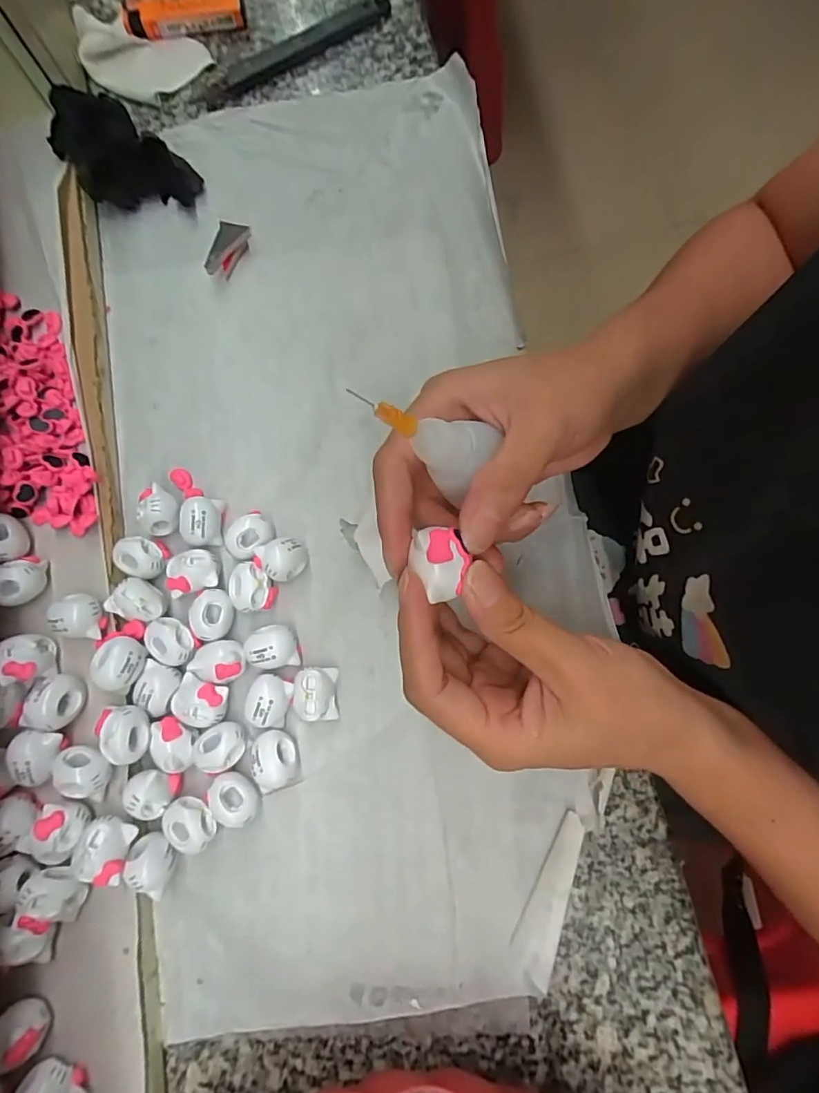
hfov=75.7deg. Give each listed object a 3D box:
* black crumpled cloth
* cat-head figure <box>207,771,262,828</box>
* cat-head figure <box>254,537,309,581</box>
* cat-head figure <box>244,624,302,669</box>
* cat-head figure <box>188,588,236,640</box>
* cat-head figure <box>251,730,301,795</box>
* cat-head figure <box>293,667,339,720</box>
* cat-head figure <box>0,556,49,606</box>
[{"bbox_3d":[-0.175,-0.233,0.315,0.084,0.030,0.054,40,82,9],"label":"black crumpled cloth"},{"bbox_3d":[-0.081,0.117,0.246,0.025,0.016,0.018,32,81,8],"label":"cat-head figure"},{"bbox_3d":[-0.065,0.006,0.267,0.023,0.022,0.022,0,78,2],"label":"cat-head figure"},{"bbox_3d":[-0.066,0.050,0.261,0.025,0.019,0.021,5,78,3],"label":"cat-head figure"},{"bbox_3d":[-0.099,0.034,0.264,0.021,0.015,0.024,5,78,3],"label":"cat-head figure"},{"bbox_3d":[-0.063,0.100,0.249,0.019,0.018,0.024,-15,78,-1],"label":"cat-head figure"},{"bbox_3d":[-0.045,0.071,0.255,0.019,0.017,0.024,0,78,2],"label":"cat-head figure"},{"bbox_3d":[-0.191,0.017,0.260,0.021,0.022,0.024,5,78,3],"label":"cat-head figure"}]

